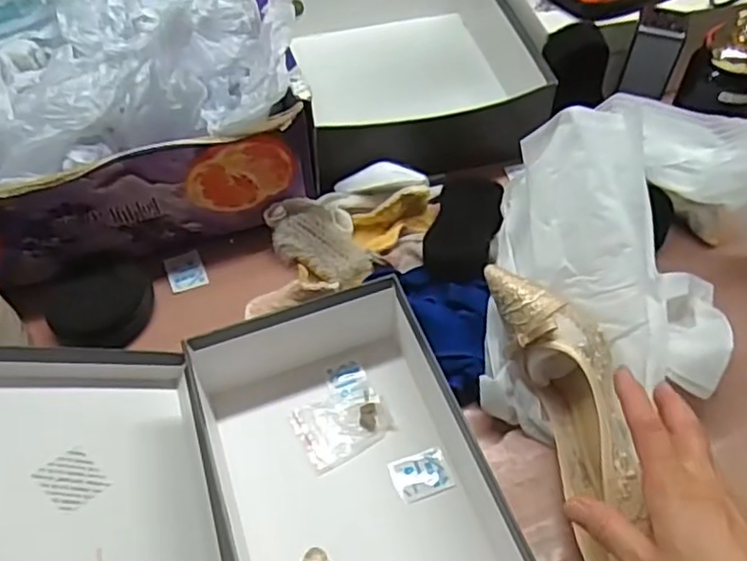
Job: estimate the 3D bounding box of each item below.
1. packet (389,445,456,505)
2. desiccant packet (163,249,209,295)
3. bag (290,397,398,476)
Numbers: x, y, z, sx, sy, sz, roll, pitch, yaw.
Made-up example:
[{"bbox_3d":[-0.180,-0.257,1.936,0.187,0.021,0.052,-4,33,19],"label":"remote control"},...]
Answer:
[{"bbox_3d":[0.038,0.155,0.540,0.044,0.005,0.035,-16,56,-11],"label":"packet"},{"bbox_3d":[-0.186,-0.010,0.669,0.036,0.005,0.046,-19,56,-13],"label":"desiccant packet"},{"bbox_3d":[-0.026,0.118,0.564,0.074,0.006,0.059,-23,57,-15],"label":"bag"}]

